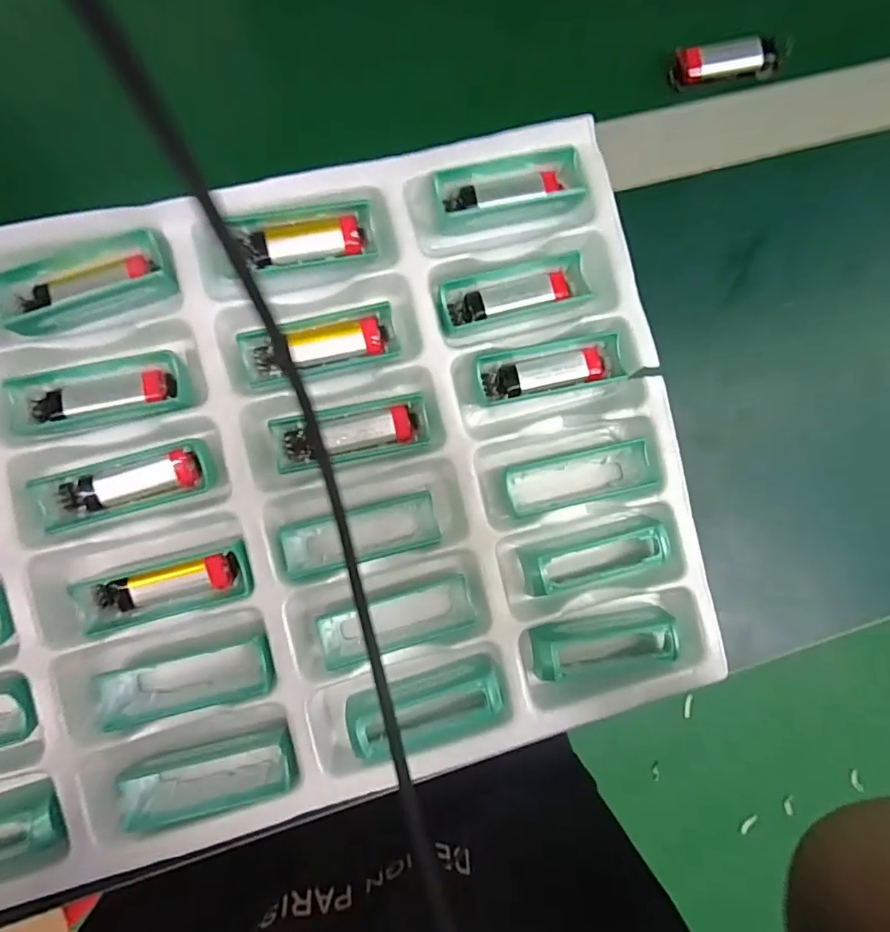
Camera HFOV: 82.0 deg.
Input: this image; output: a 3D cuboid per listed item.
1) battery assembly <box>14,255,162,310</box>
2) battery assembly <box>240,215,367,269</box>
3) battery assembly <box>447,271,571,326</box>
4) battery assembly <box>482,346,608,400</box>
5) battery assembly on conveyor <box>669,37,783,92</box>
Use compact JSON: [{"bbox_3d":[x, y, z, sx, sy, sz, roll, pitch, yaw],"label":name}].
[{"bbox_3d":[-0.179,-0.092,0.256,0.069,0.007,0.011,-17,91,-7],"label":"battery assembly"},{"bbox_3d":[-0.073,-0.117,0.269,0.062,0.009,0.018,-11,91,-7],"label":"battery assembly"},{"bbox_3d":[0.035,-0.091,0.280,0.066,0.010,0.016,-15,91,-7],"label":"battery assembly"},{"bbox_3d":[0.056,-0.050,0.285,0.069,0.017,0.017,-12,91,-7],"label":"battery assembly"},{"bbox_3d":[0.172,-0.248,0.314,0.066,0.014,0.021,-14,91,-7],"label":"battery assembly on conveyor"}]

